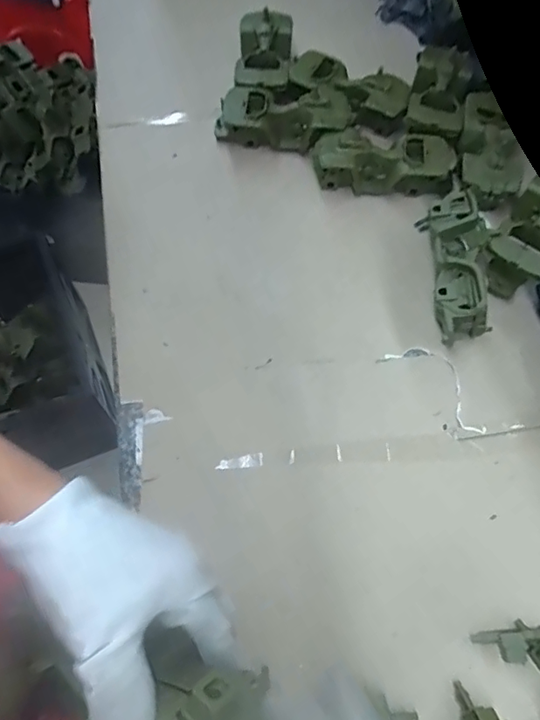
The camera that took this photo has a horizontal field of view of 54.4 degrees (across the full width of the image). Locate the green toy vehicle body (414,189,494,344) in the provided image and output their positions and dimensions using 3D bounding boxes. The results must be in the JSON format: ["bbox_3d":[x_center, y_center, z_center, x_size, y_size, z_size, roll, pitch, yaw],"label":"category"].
[{"bbox_3d":[0.222,-0.111,0.631,0.062,0.078,0.185,2,64,0],"label":"green toy vehicle body"}]

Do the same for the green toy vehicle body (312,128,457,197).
[{"bbox_3d":[0.151,-0.266,0.709,0.183,0.062,0.076,-1,65,-1],"label":"green toy vehicle body"}]

